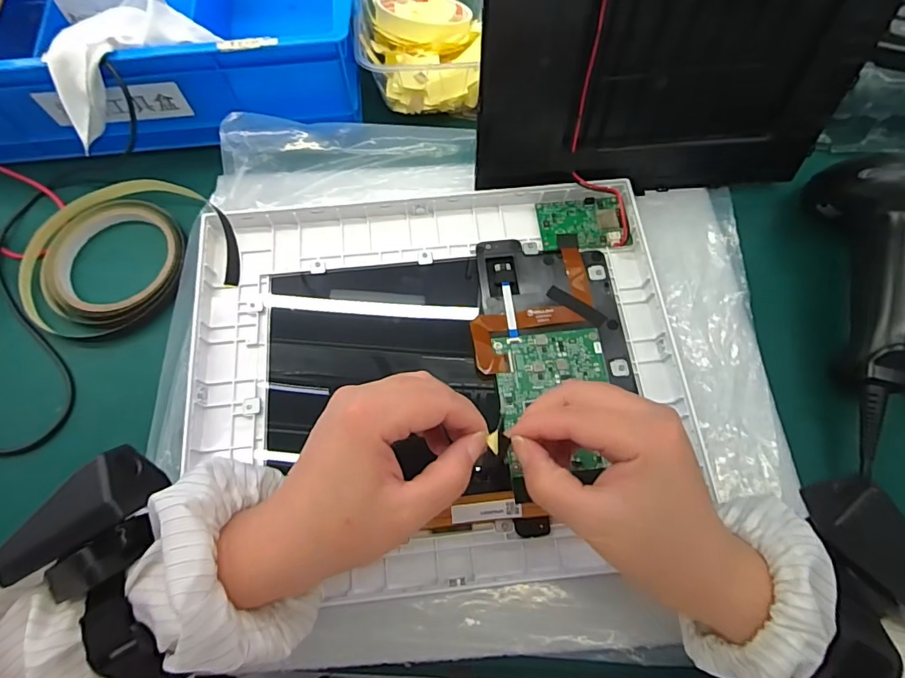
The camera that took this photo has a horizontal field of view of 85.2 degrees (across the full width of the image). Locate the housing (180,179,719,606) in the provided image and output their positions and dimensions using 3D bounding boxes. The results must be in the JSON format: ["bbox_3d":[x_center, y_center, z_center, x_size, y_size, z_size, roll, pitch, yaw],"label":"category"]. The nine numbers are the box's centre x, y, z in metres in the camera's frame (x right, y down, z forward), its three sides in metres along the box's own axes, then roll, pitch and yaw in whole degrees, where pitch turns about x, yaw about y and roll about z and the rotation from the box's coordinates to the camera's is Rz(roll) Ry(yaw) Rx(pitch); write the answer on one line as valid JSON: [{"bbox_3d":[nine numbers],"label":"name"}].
[{"bbox_3d":[-0.010,0.018,0.313,0.303,0.034,0.253,-5,66,-2],"label":"housing"}]

